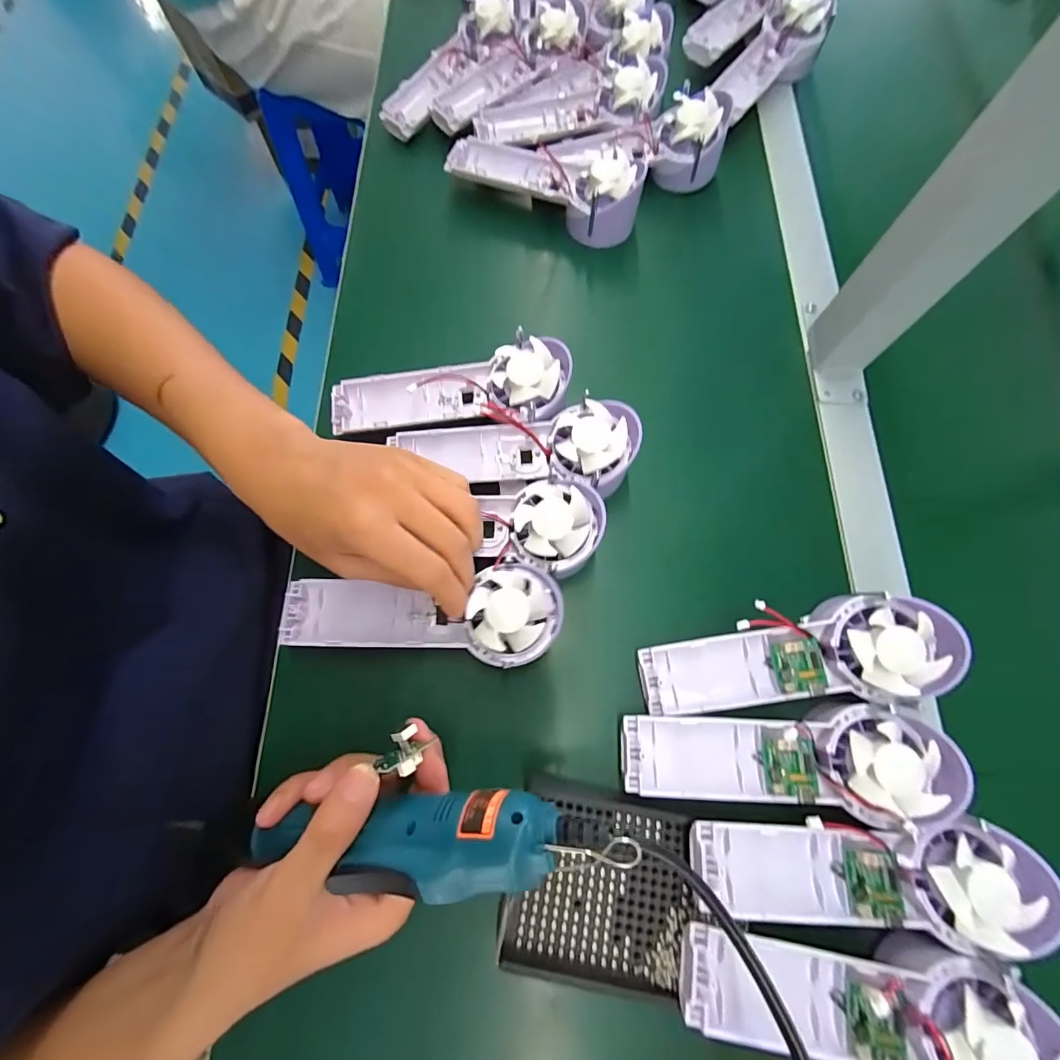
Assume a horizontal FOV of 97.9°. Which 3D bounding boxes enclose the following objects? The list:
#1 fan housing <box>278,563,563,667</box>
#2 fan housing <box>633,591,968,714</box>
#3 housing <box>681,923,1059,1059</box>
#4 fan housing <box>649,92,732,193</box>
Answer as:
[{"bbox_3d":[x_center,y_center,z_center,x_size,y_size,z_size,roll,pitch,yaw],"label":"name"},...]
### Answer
[{"bbox_3d":[-0.069,0.053,0.293,0.173,0.027,0.057,-1,72,7],"label":"fan housing"},{"bbox_3d":[0.158,0.081,0.285,0.173,0.025,0.058,-13,72,12],"label":"fan housing"},{"bbox_3d":[0.164,0.235,0.231,0.170,0.041,0.055,10,72,3],"label":"housing"},{"bbox_3d":[0.146,-0.356,0.424,0.061,0.055,0.056,22,73,7],"label":"fan housing"}]

